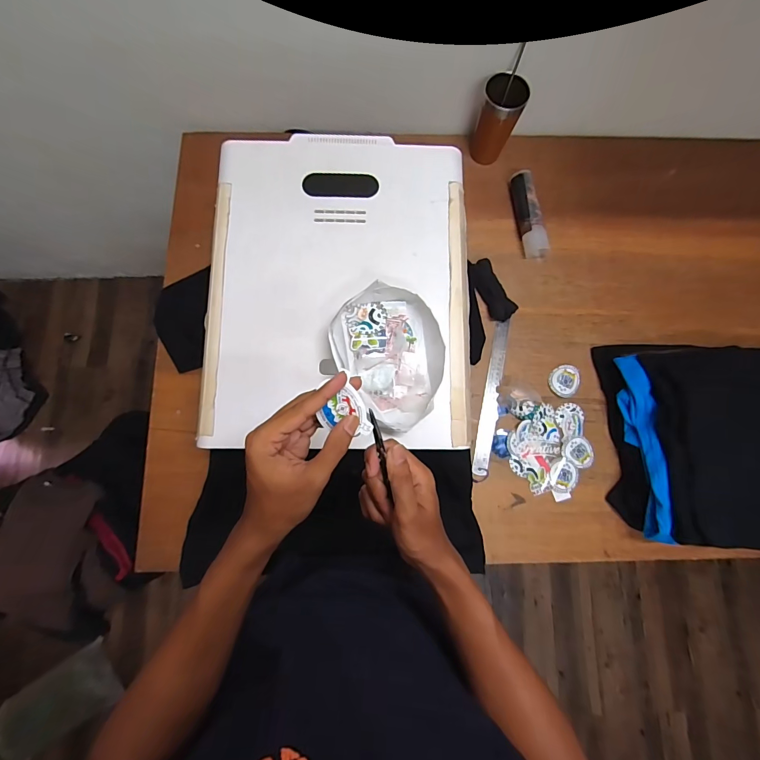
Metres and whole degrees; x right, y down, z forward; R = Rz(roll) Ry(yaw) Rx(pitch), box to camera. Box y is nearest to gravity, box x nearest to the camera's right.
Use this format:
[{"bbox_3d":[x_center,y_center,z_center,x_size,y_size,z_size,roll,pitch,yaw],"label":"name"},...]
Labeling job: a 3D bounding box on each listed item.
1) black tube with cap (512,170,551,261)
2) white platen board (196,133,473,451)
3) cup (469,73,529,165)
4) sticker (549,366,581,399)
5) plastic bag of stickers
[{"bbox_3d":[0.307,-0.344,0.770,0.046,0.033,0.184,-11,80,-5],"label":"black tube with cap"},{"bbox_3d":[-0.059,-0.153,0.579,0.401,0.027,0.495,0,83,-2],"label":"white platen board"},{"bbox_3d":[0.230,-0.511,0.750,0.079,0.144,0.085,20,80,1],"label":"cup"},{"bbox_3d":[0.358,0.002,0.724,0.056,0.010,0.064,14,79,-1],"label":"sticker"},{"bbox_3d":[0.019,-0.035,0.536,0.158,0.045,0.197,-29,82,-8],"label":"plastic bag of stickers"}]

